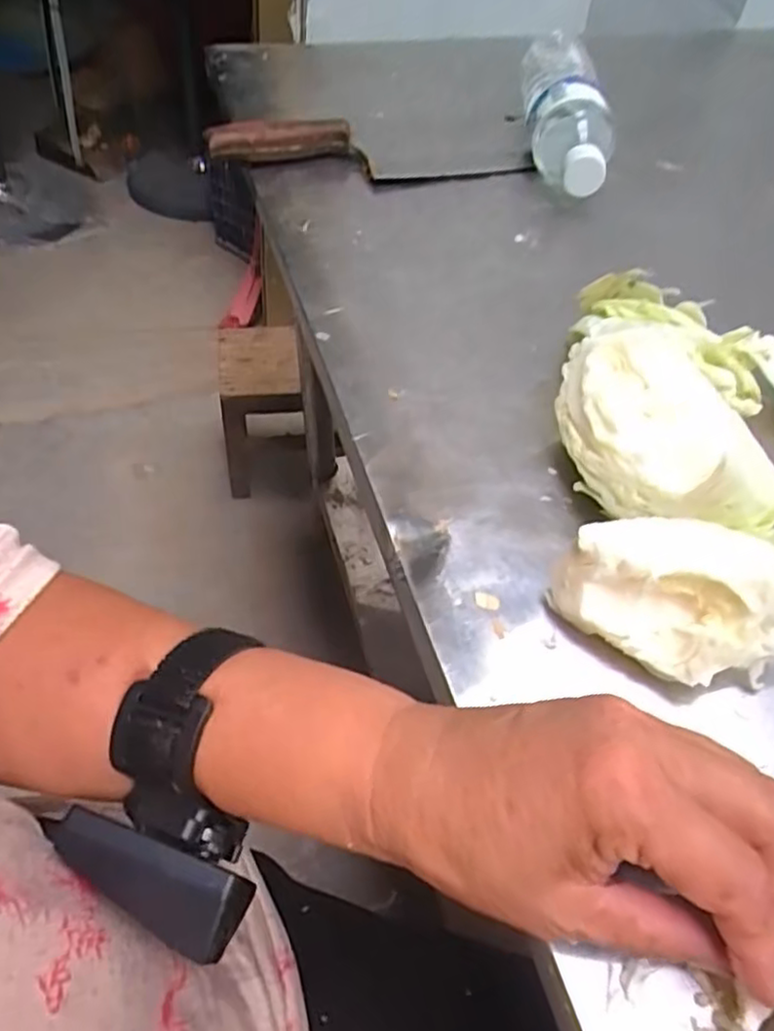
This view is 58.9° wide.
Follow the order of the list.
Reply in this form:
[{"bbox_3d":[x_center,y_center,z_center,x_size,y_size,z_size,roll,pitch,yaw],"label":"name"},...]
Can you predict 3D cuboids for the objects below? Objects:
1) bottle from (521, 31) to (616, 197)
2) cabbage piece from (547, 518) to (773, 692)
[{"bbox_3d":[0.156,-0.352,0.607,0.067,0.064,0.248,6,49,-2],"label":"bottle"},{"bbox_3d":[0.121,0.036,0.274,0.103,0.059,0.045,20,50,11],"label":"cabbage piece"}]

